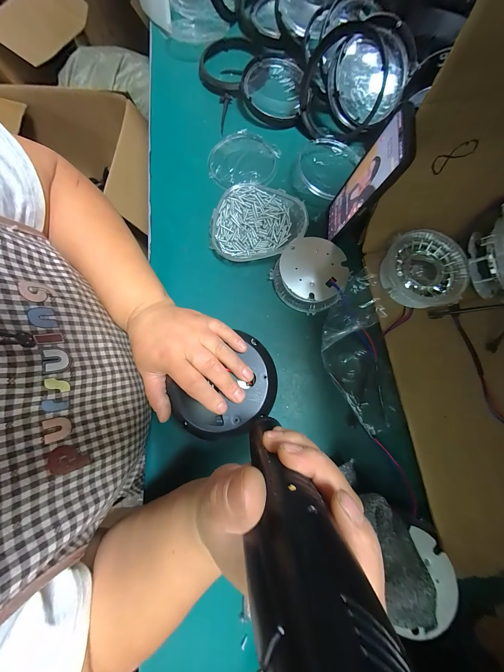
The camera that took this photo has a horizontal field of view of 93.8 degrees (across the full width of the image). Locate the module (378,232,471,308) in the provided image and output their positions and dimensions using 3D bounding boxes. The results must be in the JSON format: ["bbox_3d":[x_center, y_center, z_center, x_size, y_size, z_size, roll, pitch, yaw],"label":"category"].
[{"bbox_3d":[0.250,-0.095,0.346,0.104,0.032,0.108,0,77,0],"label":"module"}]

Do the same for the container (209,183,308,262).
[{"bbox_3d":[0.008,-0.180,0.377,0.146,0.024,0.134,0,77,0],"label":"container"}]

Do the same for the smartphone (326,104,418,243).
[{"bbox_3d":[0.145,-0.195,0.312,0.008,0.164,0.072,6,79,-10],"label":"smartphone"}]

